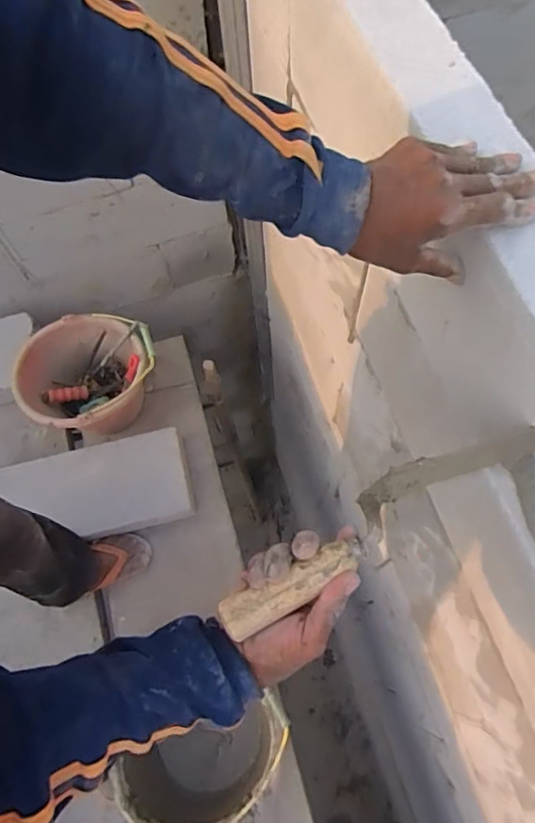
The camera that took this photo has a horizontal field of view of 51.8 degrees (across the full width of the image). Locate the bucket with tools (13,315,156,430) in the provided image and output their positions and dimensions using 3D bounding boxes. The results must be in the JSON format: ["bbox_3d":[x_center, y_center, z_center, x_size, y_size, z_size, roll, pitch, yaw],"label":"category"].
[{"bbox_3d":[-0.406,-0.058,1.287,0.318,0.207,0.260,1,68,3],"label":"bucket with tools"}]

